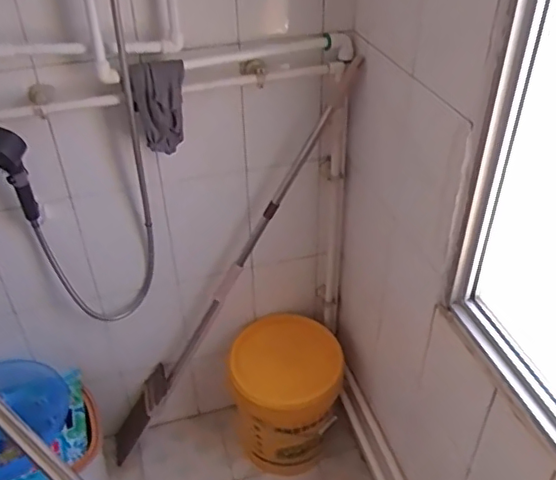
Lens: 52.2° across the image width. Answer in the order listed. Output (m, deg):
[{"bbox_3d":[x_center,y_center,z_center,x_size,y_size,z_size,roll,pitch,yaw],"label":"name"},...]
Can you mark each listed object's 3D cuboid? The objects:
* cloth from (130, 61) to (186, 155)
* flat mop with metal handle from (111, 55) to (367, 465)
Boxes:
[{"bbox_3d":[-0.218,-0.237,1.057,0.099,0.190,0.026,-25,50,-31],"label":"cloth"},{"bbox_3d":[-0.145,0.131,1.396,0.085,1.263,0.073,18,25,-35],"label":"flat mop with metal handle"}]

